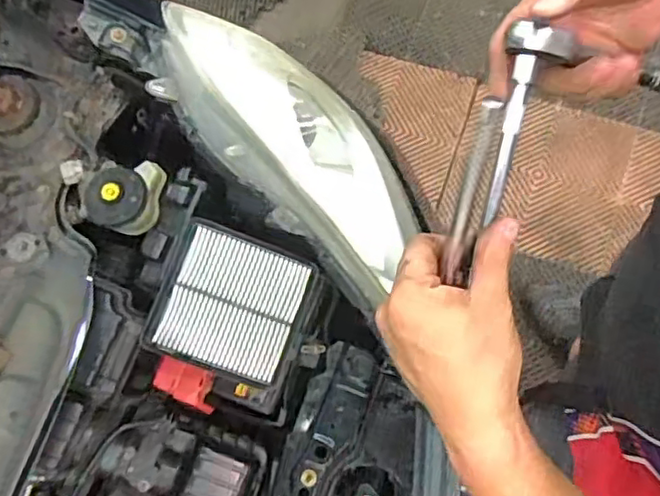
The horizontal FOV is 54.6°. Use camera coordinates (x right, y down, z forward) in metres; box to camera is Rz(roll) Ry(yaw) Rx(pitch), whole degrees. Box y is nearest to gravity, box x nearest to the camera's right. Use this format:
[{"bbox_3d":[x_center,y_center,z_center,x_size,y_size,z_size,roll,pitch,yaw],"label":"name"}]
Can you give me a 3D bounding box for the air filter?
[{"bbox_3d":[-0.115,0.065,0.756,0.165,0.032,0.162,22,80,-10],"label":"air filter"}]

